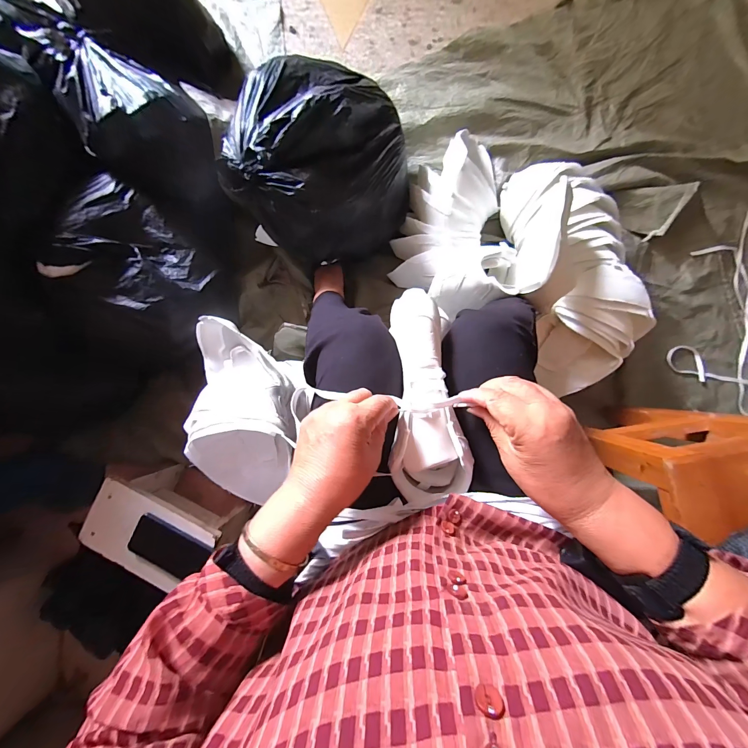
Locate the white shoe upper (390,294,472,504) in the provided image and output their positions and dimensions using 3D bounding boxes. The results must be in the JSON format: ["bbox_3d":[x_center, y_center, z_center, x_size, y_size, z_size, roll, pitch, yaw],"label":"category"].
[{"bbox_3d":[0.057,0.024,0.365,0.082,0.073,0.238,-5,89,5],"label":"white shoe upper"}]

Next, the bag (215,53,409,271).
[{"bbox_3d":[-0.101,-0.447,0.660,0.351,0.229,0.382,28,91,4],"label":"bag"}]

